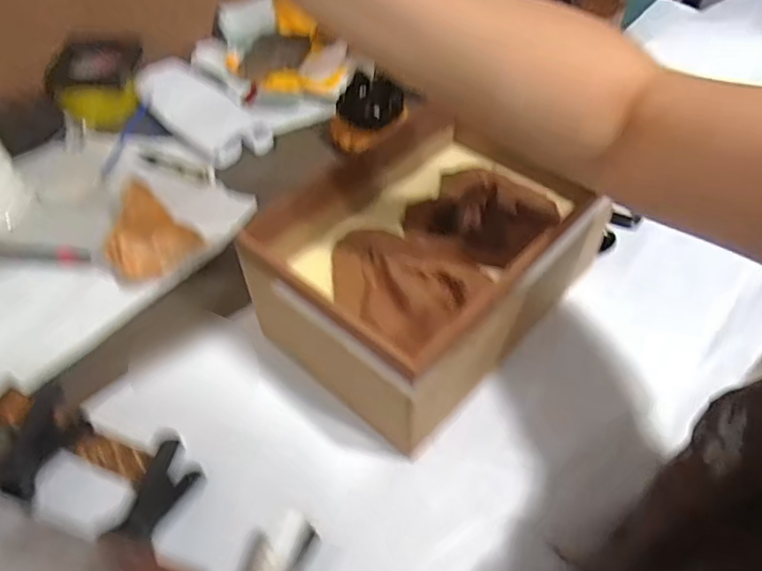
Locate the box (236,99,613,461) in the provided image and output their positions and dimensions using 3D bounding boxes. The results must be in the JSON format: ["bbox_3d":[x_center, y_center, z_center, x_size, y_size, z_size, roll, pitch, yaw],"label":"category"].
[{"bbox_3d":[0.042,-0.030,0.493,0.199,0.117,0.273,31,57,24],"label":"box"}]

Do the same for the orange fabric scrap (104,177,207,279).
[{"bbox_3d":[-0.218,-0.045,0.553,0.080,0.056,0.090,-28,55,-20],"label":"orange fabric scrap"}]

